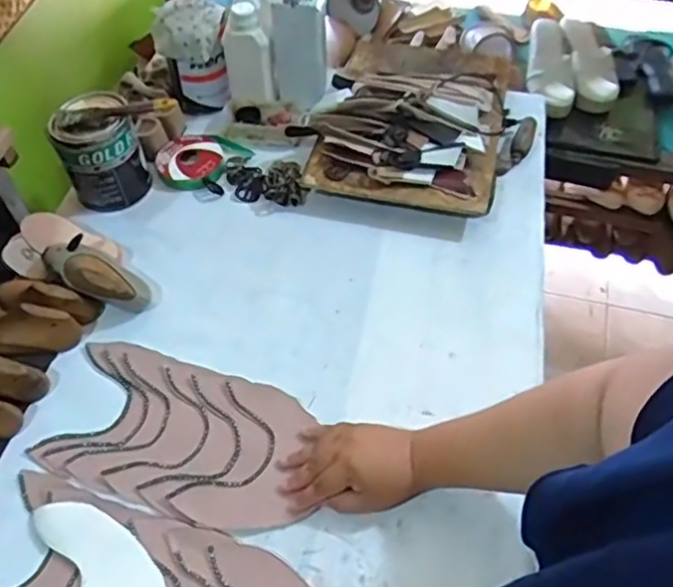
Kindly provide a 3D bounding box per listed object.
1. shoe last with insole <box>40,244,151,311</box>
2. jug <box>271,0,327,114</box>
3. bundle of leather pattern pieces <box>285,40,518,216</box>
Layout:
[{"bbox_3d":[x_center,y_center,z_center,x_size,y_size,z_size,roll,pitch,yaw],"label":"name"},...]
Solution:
[{"bbox_3d":[-0.306,-0.026,0.797,0.146,0.059,0.064,26,58,18],"label":"shoe last with insole"},{"bbox_3d":[-0.056,-0.382,0.967,0.082,0.188,0.092,-1,54,-1],"label":"jug"},{"bbox_3d":[0.108,-0.280,0.973,0.288,0.092,0.378,11,55,8],"label":"bundle of leather pattern pieces"}]

